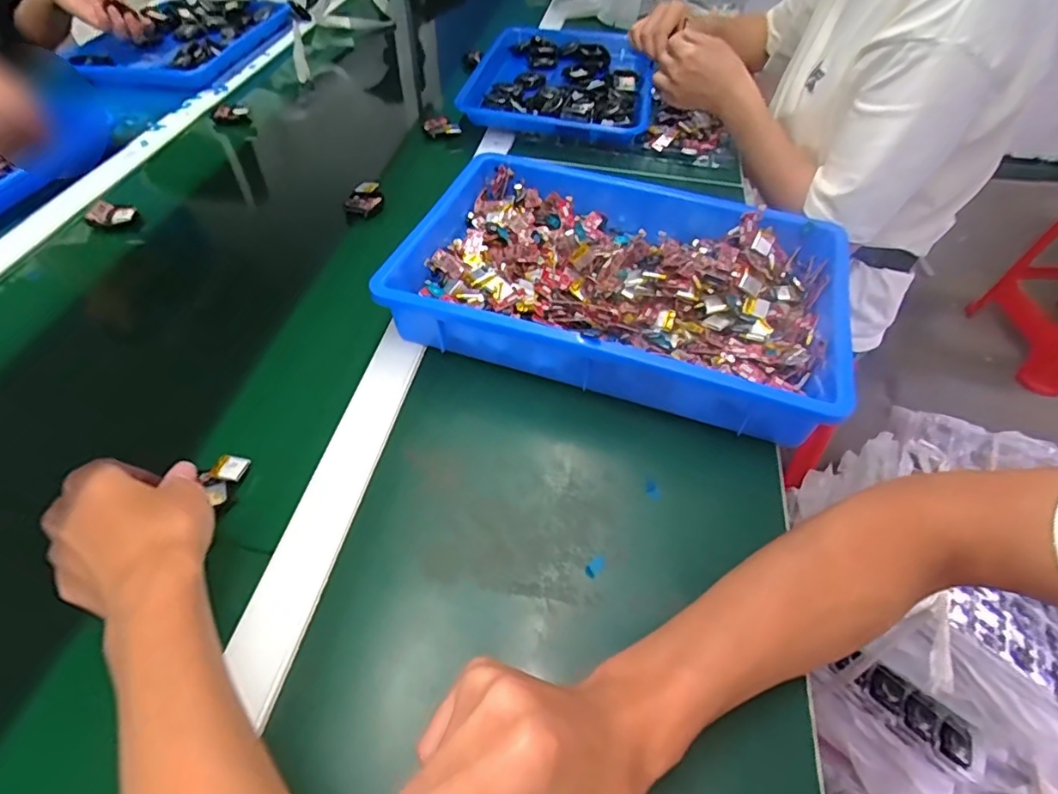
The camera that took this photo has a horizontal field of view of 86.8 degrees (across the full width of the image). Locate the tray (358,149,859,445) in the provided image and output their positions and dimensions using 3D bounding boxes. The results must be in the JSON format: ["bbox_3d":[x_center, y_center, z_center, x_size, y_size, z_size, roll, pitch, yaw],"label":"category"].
[{"bbox_3d":[0.077,-0.110,0.511,0.388,0.069,0.259,16,52,13],"label":"tray"}]

